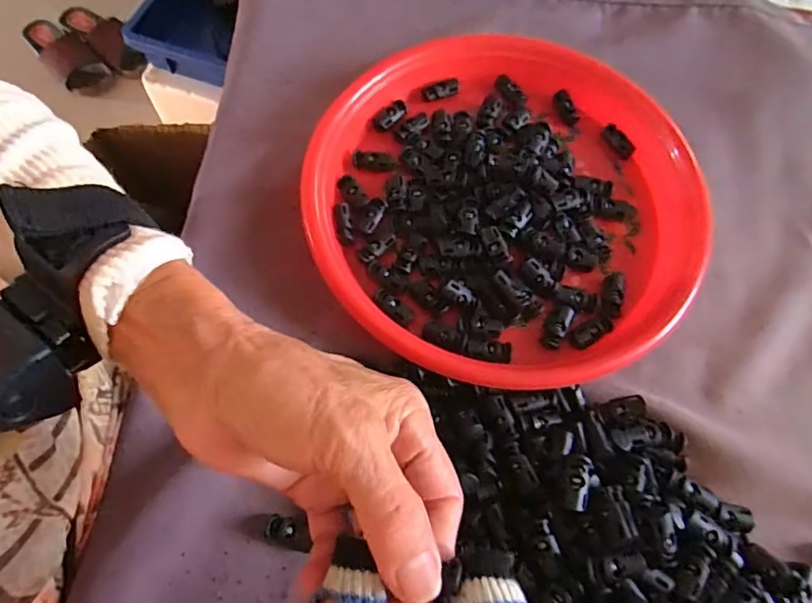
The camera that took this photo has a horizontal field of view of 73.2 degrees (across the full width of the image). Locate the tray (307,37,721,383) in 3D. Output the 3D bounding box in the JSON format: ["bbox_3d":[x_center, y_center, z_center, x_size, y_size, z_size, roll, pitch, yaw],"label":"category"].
[{"bbox_3d":[0.065,-0.069,0.362,0.239,0.031,0.254,1,68,-2],"label":"tray"}]

